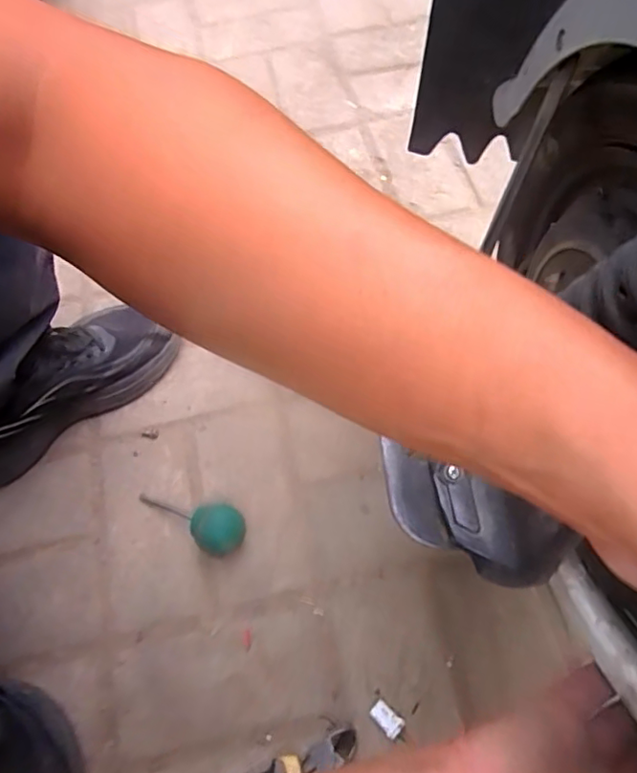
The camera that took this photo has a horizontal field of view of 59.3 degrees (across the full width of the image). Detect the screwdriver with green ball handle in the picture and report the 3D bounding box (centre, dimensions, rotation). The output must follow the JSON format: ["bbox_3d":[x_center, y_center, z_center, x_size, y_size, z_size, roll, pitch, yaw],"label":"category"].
[{"bbox_3d":[-0.124,0.131,0.546,0.126,0.039,0.044,10,63,27],"label":"screwdriver with green ball handle"}]

